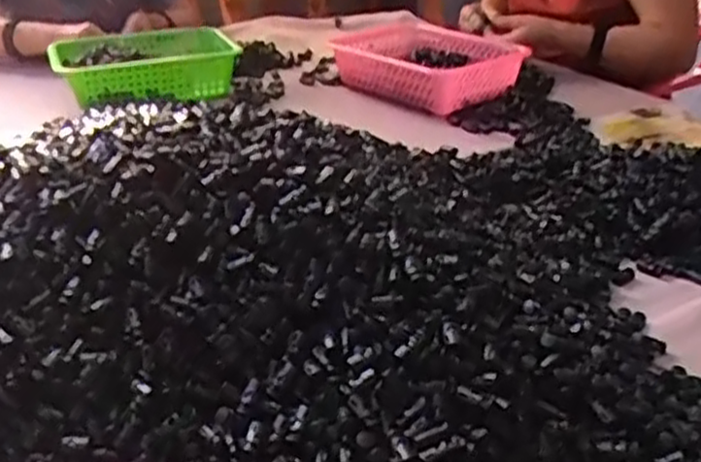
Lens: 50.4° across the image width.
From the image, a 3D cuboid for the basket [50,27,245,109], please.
[{"bbox_3d":[-0.351,-0.287,1.279,0.291,0.067,0.228,-10,29,-17],"label":"basket"}]

